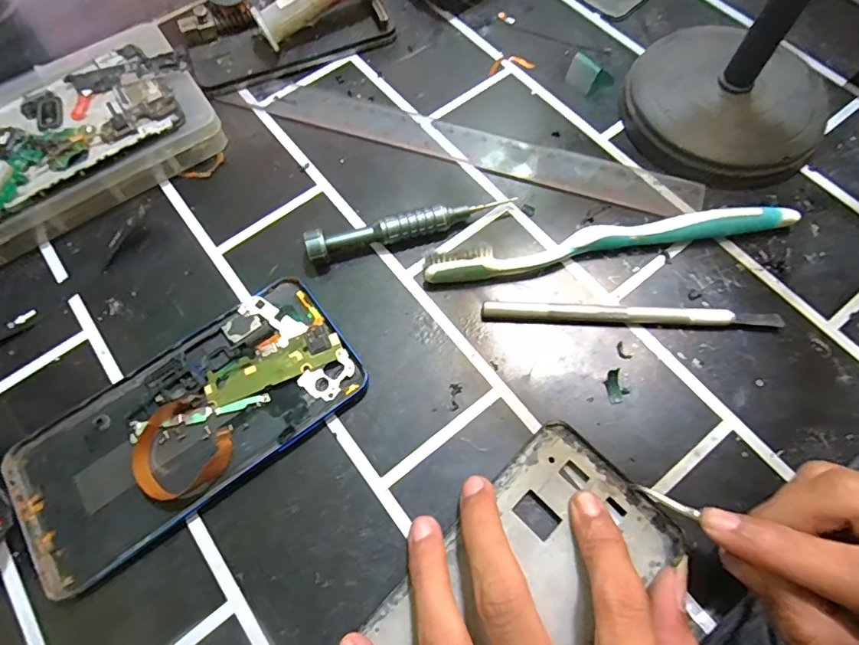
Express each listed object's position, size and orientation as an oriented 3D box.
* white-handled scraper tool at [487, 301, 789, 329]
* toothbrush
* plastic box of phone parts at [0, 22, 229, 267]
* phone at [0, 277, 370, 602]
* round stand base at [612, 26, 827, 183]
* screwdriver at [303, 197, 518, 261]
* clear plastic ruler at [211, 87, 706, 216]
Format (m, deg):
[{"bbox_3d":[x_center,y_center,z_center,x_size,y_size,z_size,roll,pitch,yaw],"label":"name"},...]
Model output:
[{"bbox_3d":[0.096,-0.004,0.239,0.139,0.008,0.009,2,68,2],"label":"white-handled scraper tool"},{"bbox_3d":[0.089,-0.039,0.248,0.182,0.017,0.015,-8,67,-2],"label":"toothbrush"},{"bbox_3d":[-0.211,-0.099,0.277,0.169,0.032,0.091,-32,70,-11],"label":"plastic box of phone parts"},{"bbox_3d":[-0.109,0.044,0.227,0.153,0.009,0.074,-35,71,-12],"label":"phone"},{"bbox_3d":[0.161,-0.120,0.276,0.101,0.024,0.094,0,67,1],"label":"round stand base"},{"bbox_3d":[-0.011,-0.050,0.259,0.106,0.017,0.014,-17,68,-6],"label":"screwdriver"},{"bbox_3d":[0.014,-0.107,0.289,0.273,0.004,0.034,19,69,10],"label":"clear plastic ruler"}]

